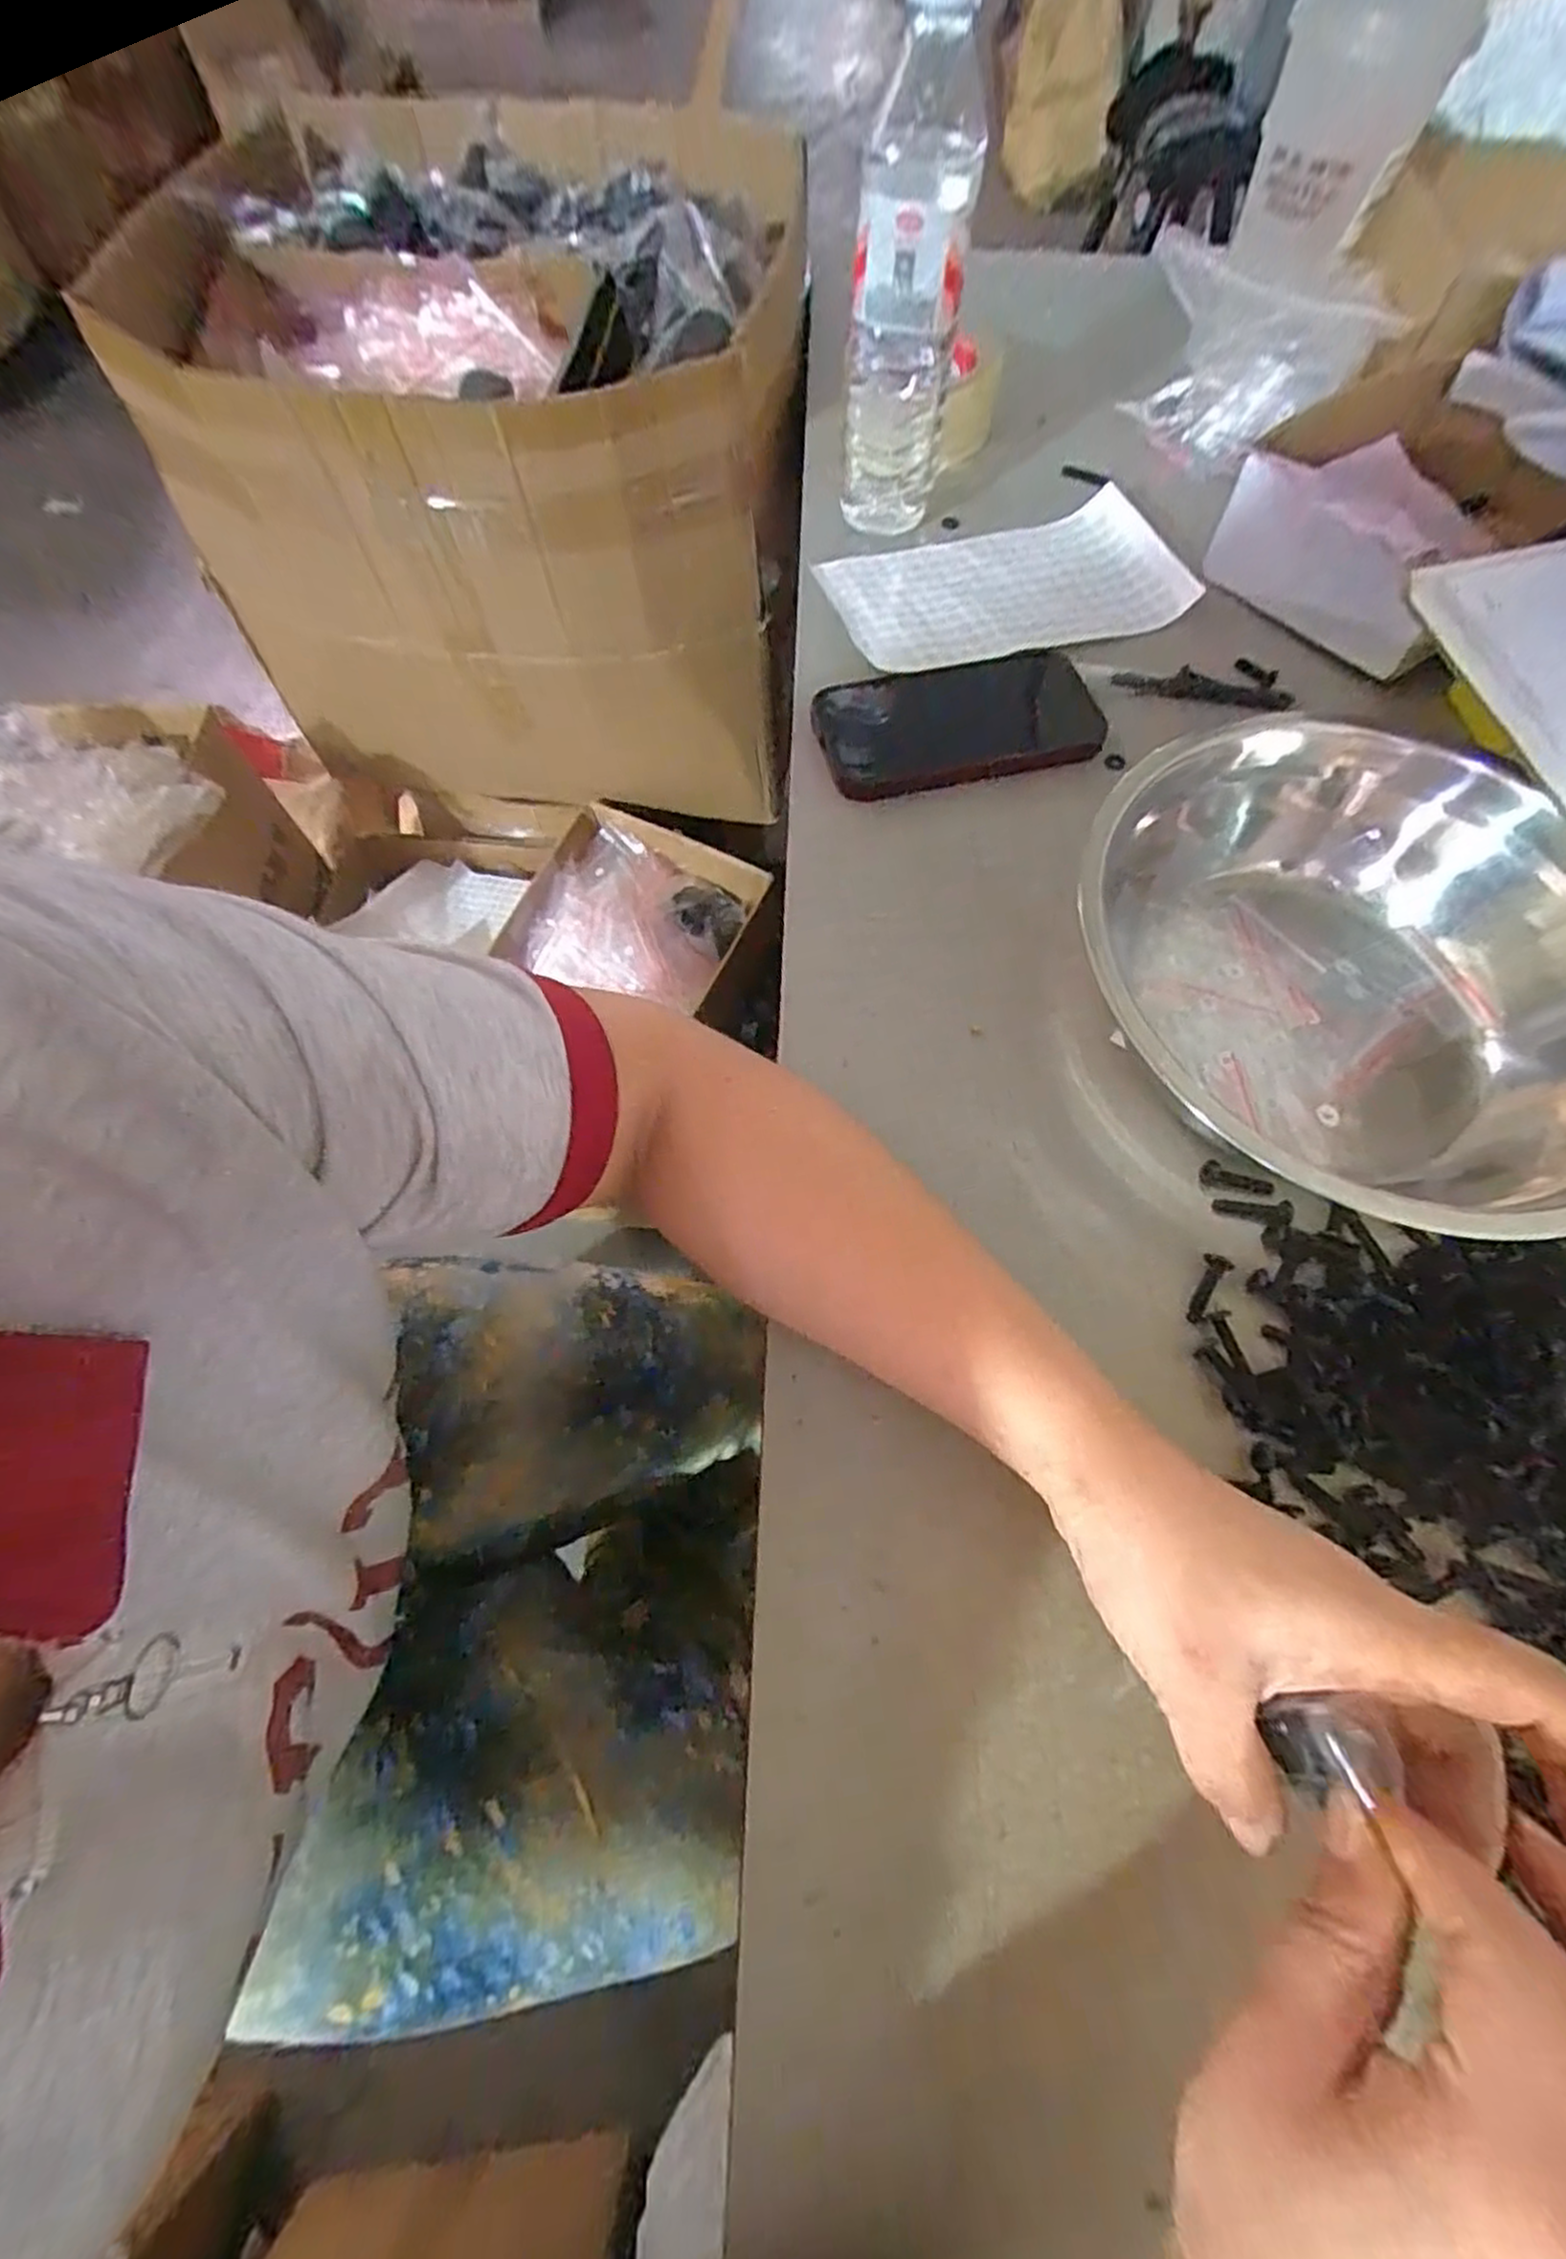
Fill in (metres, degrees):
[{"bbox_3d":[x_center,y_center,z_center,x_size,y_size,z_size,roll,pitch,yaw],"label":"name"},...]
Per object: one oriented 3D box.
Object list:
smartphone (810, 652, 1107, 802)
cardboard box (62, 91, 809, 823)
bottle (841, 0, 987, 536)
[{"bbox_3d":[0.106,-0.242,0.449,0.166,0.013,0.087,-15,68,-5],"label":"smartphone"},{"bbox_3d":[-0.260,-0.617,0.780,0.550,0.401,0.478,5,67,2],"label":"cardboard box"},{"bbox_3d":[0.073,-0.490,0.446,0.064,0.221,0.057,9,68,5],"label":"bottle"}]

